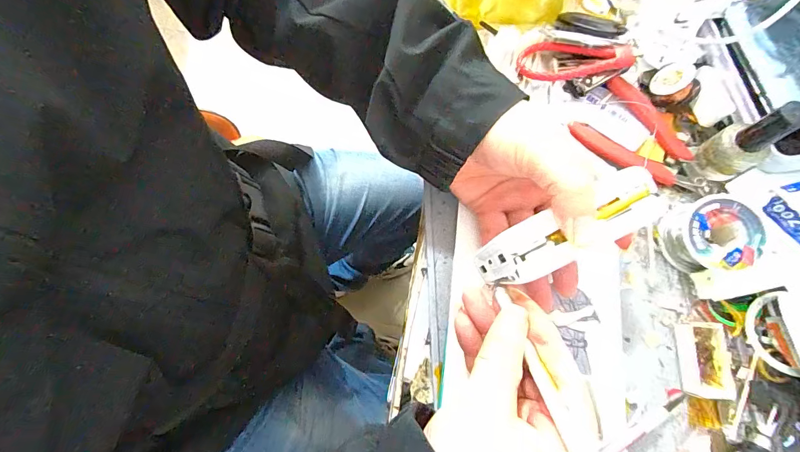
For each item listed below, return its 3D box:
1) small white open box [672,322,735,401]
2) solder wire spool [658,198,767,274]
[{"bbox_3d":[0.210,0.093,0.260,0.030,0.014,0.048,4,76,0],"label":"small white open box"},{"bbox_3d":[0.222,0.007,0.271,0.048,0.036,0.050,0,76,-1],"label":"solder wire spool"}]

